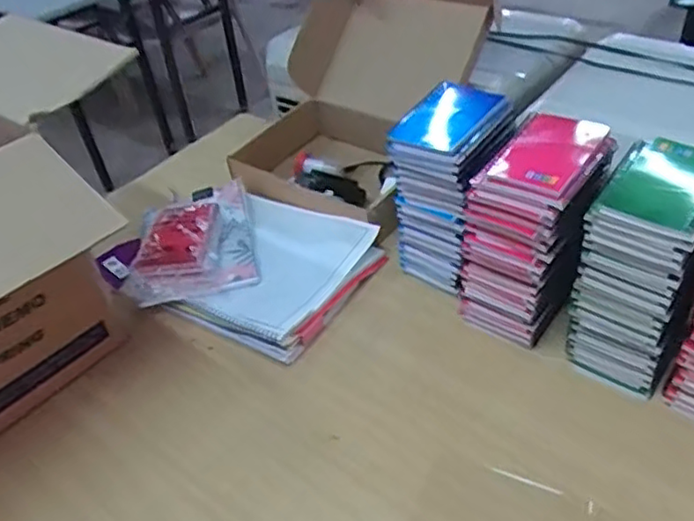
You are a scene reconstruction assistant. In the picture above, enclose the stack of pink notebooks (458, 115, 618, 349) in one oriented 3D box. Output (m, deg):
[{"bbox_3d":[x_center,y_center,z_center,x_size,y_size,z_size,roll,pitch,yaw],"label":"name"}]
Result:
[{"bbox_3d":[0.211,-0.032,0.739,0.107,0.224,0.137,27,51,33],"label":"stack of pink notebooks"}]

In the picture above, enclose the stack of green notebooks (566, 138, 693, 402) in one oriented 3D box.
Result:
[{"bbox_3d":[0.312,0.007,0.677,0.103,0.239,0.142,24,49,31],"label":"stack of green notebooks"}]

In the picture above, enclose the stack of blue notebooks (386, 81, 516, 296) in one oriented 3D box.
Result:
[{"bbox_3d":[0.123,-0.084,0.779,0.106,0.218,0.139,16,45,25],"label":"stack of blue notebooks"}]

